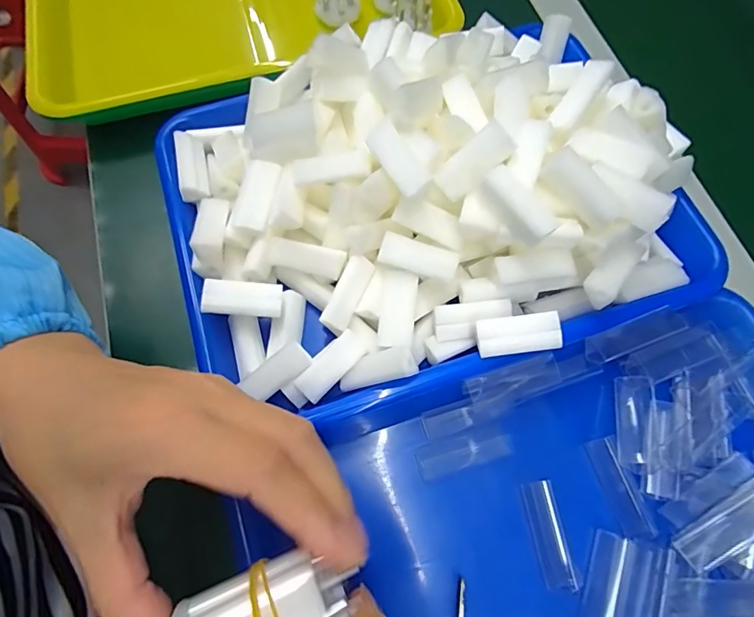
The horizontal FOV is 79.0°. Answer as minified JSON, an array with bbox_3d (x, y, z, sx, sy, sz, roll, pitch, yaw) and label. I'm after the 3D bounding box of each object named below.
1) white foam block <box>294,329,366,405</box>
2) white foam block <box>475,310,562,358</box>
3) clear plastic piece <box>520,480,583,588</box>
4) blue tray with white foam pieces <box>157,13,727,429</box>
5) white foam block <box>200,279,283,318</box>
[{"bbox_3d":[-0.027,0.034,0.270,0.044,0.007,0.019,-42,75,-15],"label":"white foam block"},{"bbox_3d":[0.079,0.016,0.261,0.045,0.019,0.020,-5,70,-3],"label":"white foam block"},{"bbox_3d":[0.097,0.126,0.256,0.018,0.006,0.054,-8,70,-4],"label":"clear plastic piece"},{"bbox_3d":[0.028,-0.080,0.284,0.311,0.076,0.239,-17,71,-7],"label":"blue tray with white foam pieces"},{"bbox_3d":[-0.080,-0.007,0.273,0.044,0.011,0.021,0,69,-1],"label":"white foam block"}]

